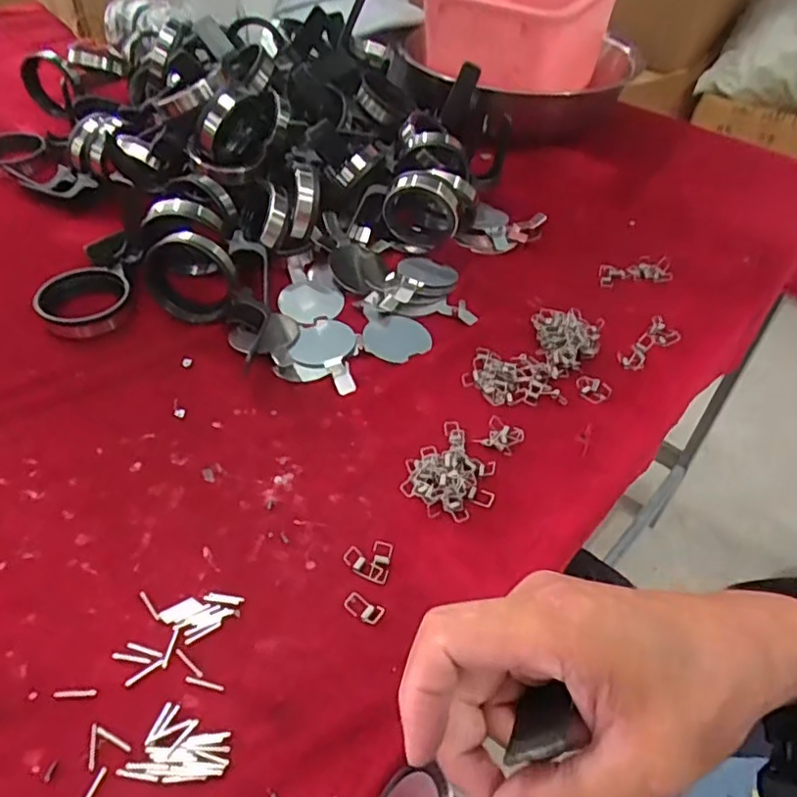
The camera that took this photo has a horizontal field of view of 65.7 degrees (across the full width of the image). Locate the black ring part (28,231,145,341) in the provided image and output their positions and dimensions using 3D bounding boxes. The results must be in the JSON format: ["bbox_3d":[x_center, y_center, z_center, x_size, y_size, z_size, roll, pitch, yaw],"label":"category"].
[{"bbox_3d":[-0.263,-0.099,0.530,0.084,0.032,0.096,-18,49,-16],"label":"black ring part"}]

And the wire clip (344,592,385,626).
[{"bbox_3d":[-0.019,0.117,0.346,0.023,0.004,0.011,27,52,23],"label":"wire clip"}]

